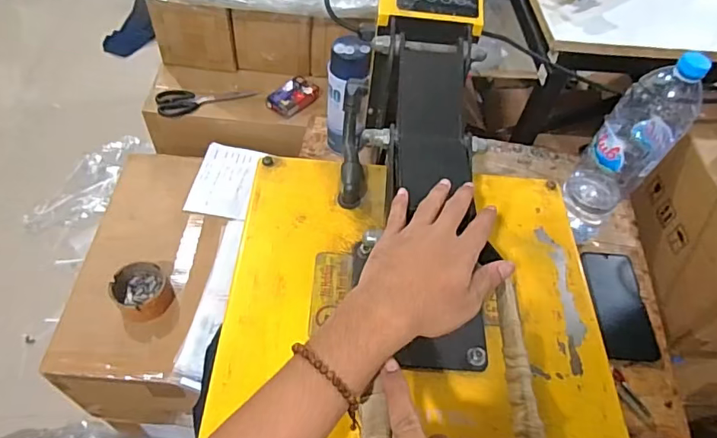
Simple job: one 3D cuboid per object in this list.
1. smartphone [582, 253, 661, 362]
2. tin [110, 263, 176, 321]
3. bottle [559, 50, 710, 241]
[{"bbox_3d":[0.380,0.123,0.726,0.082,0.012,0.163,0,61,1],"label":"smartphone"},{"bbox_3d":[-0.338,0.112,0.778,0.084,0.038,0.094,-27,61,-23],"label":"tin"},{"bbox_3d":[0.358,-0.080,0.685,0.080,0.332,0.093,38,59,20],"label":"bottle"}]

